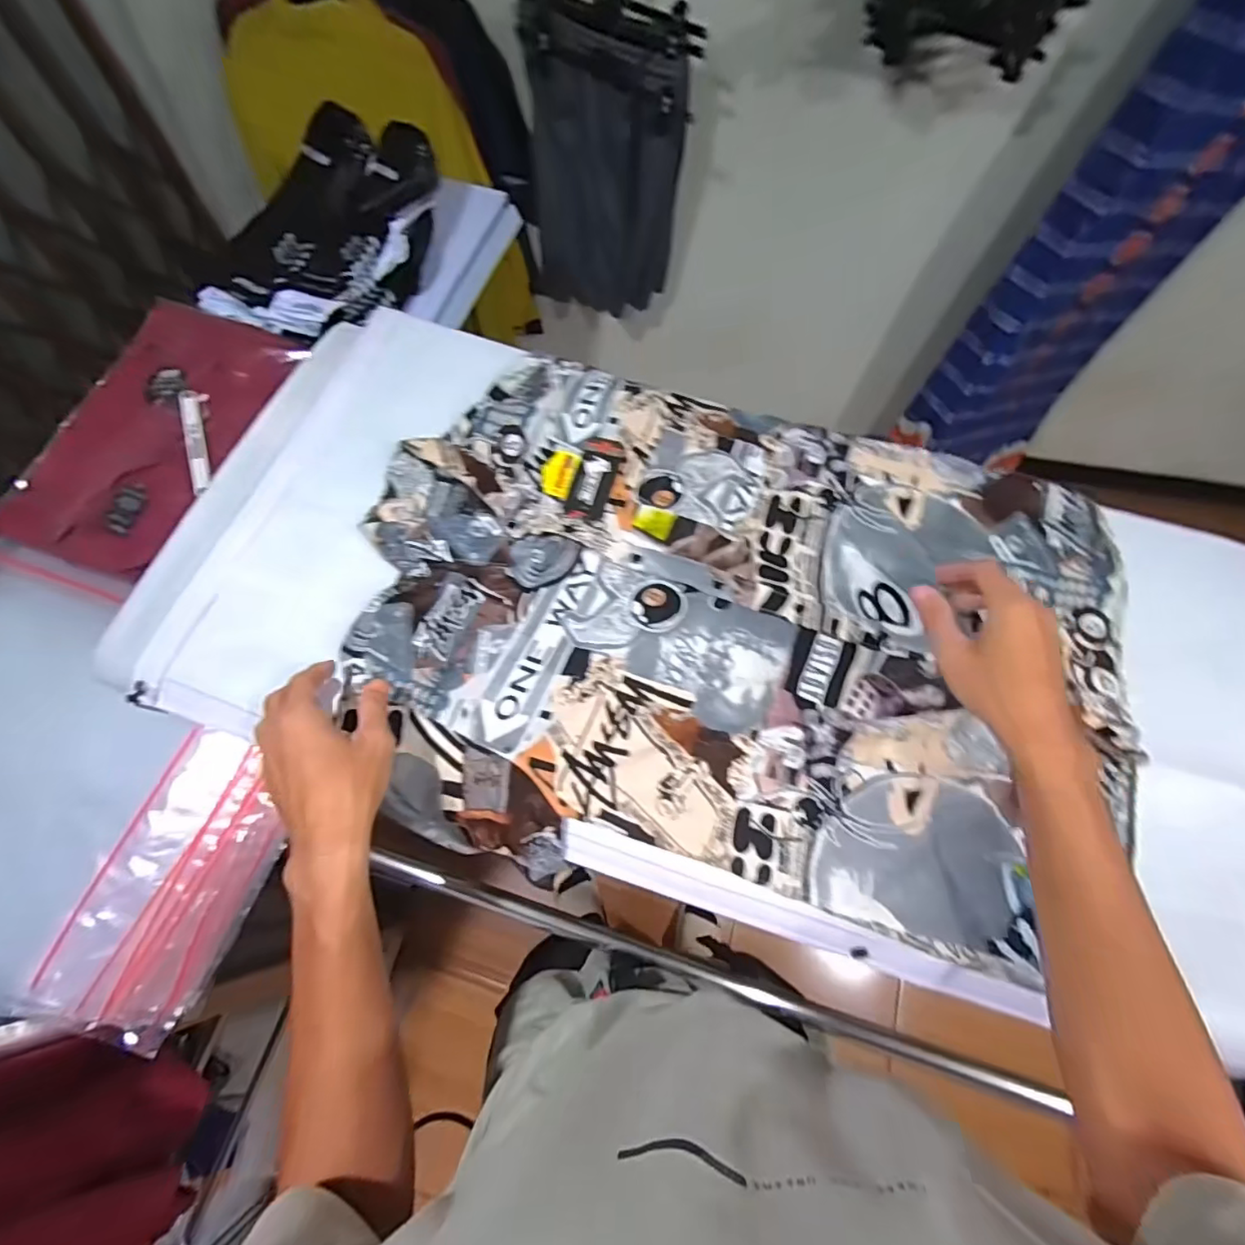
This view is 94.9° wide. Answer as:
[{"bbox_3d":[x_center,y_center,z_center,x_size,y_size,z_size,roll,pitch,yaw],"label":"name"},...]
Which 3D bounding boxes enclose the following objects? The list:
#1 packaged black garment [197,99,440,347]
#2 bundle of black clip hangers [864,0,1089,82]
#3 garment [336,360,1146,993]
[{"bbox_3d":[-0.396,-0.513,0.765,0.218,0.107,0.327,18,70,8],"label":"packaged black garment"},{"bbox_3d":[0.529,-0.938,0.866,0.314,0.130,0.116,-13,69,-4],"label":"bundle of black clip hangers"},{"bbox_3d":[0.106,-0.001,0.533,0.677,0.032,0.474,10,69,3],"label":"garment"}]

